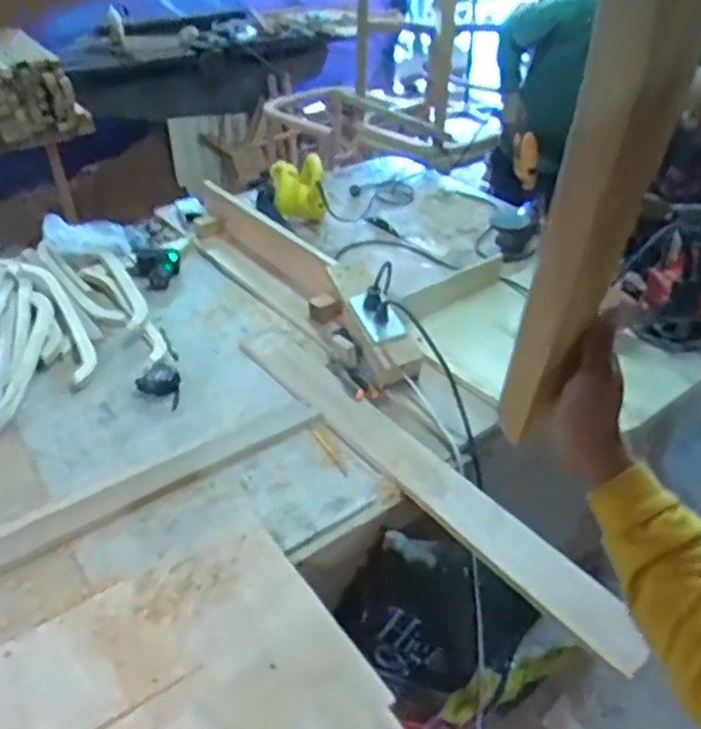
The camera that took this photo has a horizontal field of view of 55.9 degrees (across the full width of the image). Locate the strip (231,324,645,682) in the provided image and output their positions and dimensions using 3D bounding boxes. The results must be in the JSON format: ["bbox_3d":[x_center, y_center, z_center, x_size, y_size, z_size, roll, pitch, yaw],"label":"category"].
[{"bbox_3d":[0.087,0.153,1.094,0.093,0.028,0.882,-30,45,-27],"label":"strip"}]

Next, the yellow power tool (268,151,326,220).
[{"bbox_3d":[-0.138,-0.459,1.744,0.137,0.146,0.178,-2,37,-3],"label":"yellow power tool"}]

